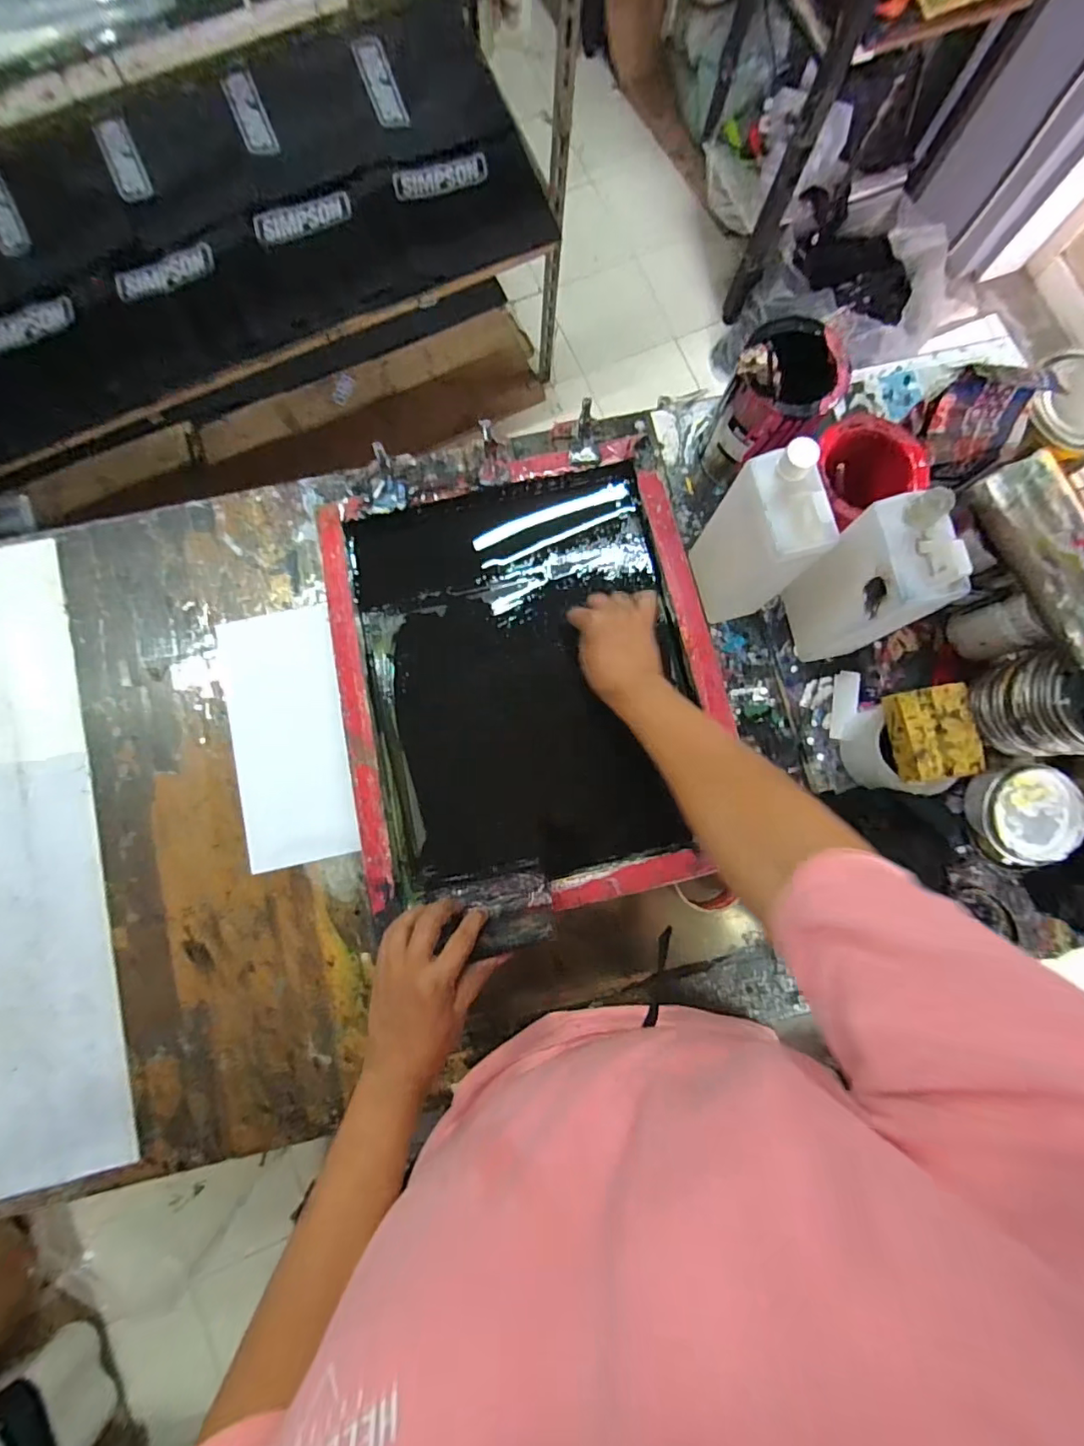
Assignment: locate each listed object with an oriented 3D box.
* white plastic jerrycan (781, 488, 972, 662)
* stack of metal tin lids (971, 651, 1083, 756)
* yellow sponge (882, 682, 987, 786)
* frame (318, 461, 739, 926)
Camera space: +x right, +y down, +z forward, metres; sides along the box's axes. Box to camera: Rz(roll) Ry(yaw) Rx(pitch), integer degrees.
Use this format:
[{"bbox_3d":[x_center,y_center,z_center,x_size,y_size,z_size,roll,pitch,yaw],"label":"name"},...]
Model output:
[{"bbox_3d":[0.304,-0.128,0.520,0.049,0.216,0.103,-21,83,-4],"label":"white plastic jerrycan"},{"bbox_3d":[0.524,-0.019,0.530,0.097,0.115,0.104,-6,82,-2],"label":"stack of metal tin lids"},{"bbox_3d":[0.400,0.011,0.543,0.073,0.036,0.095,-8,82,-2],"label":"yellow sponge"},{"bbox_3d":[-0.016,-0.050,0.601,0.399,0.048,0.474,-10,77,0],"label":"frame"}]

